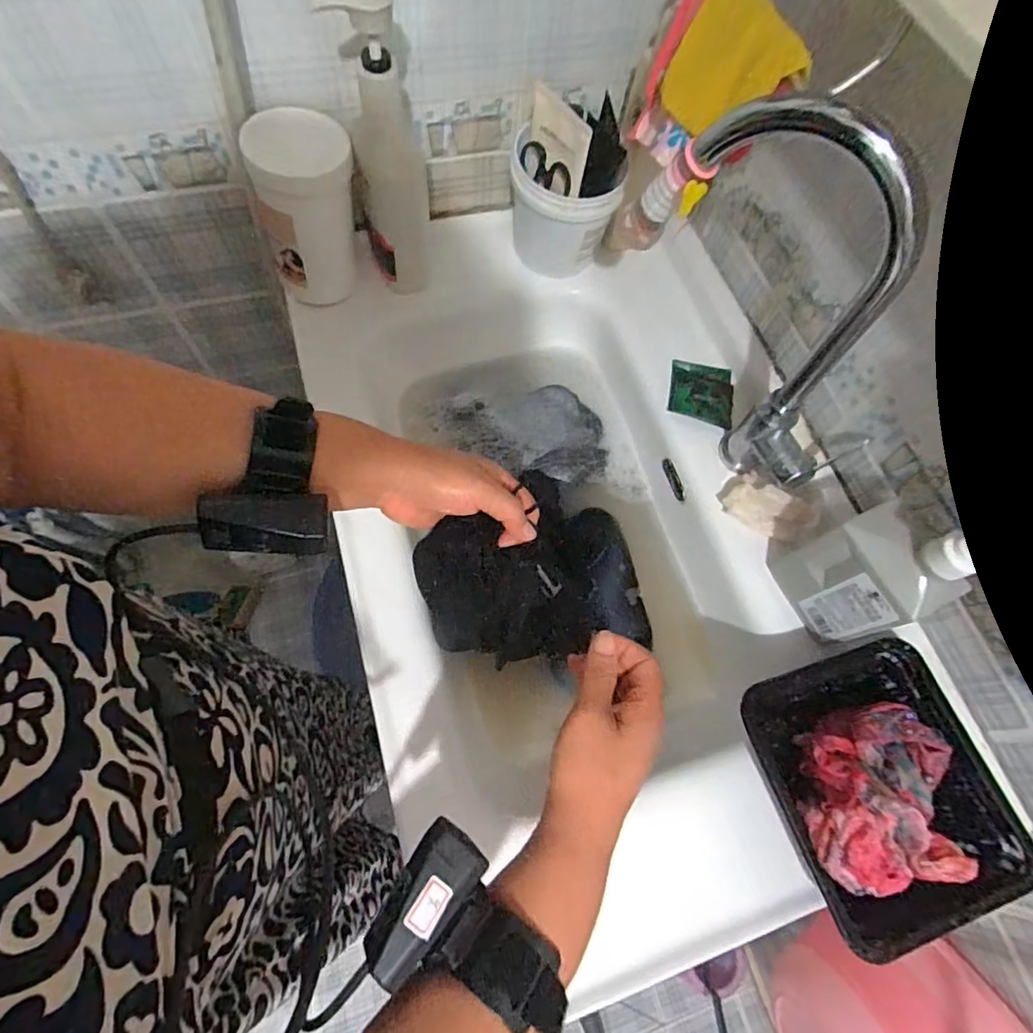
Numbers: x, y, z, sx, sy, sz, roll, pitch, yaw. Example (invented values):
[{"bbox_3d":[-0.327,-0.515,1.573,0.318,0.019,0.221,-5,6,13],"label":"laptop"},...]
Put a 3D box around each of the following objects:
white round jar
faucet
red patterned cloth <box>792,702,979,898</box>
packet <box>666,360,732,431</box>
[{"bbox_3d":[-0.208,-0.308,0.570,0.096,0.159,0.091,2,68,-5],"label":"white round jar"},{"bbox_3d":[0.221,-0.161,0.466,0.081,0.312,0.222,-41,77,-19],"label":"faucet"},{"bbox_3d":[0.275,0.209,0.414,0.134,0.059,0.114,-13,70,-11],"label":"red patterned cloth"},{"bbox_3d":[0.206,-0.141,0.615,0.070,0.020,0.079,16,67,1],"label":"packet"}]

